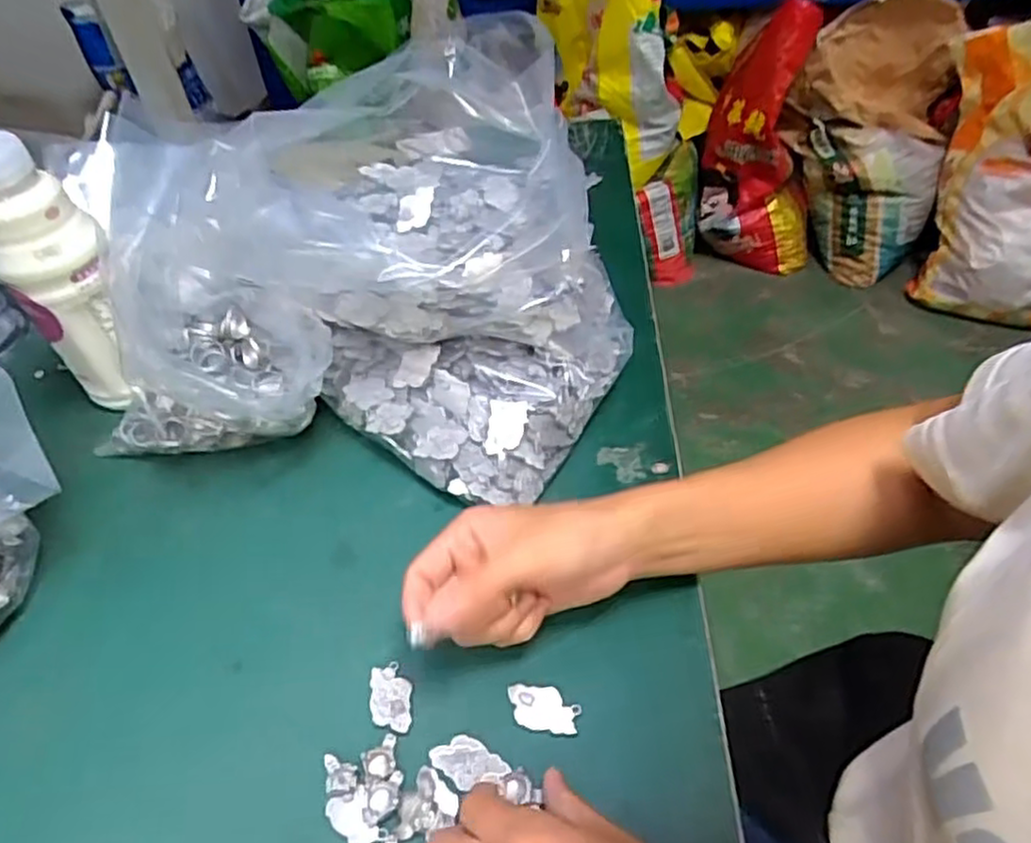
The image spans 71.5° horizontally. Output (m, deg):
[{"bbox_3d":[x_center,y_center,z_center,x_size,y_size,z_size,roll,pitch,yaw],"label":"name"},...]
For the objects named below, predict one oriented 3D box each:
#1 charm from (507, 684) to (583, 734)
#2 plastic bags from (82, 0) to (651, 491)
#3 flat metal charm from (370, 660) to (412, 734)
[{"bbox_3d":[0.014,0.147,0.368,0.037,0.004,0.021,7,49,10],"label":"charm"},{"bbox_3d":[-0.100,-0.101,0.489,0.345,0.176,0.255,4,49,7],"label":"plastic bags"},{"bbox_3d":[-0.066,0.144,0.376,0.021,0.004,0.035,-5,48,-1],"label":"flat metal charm"}]

